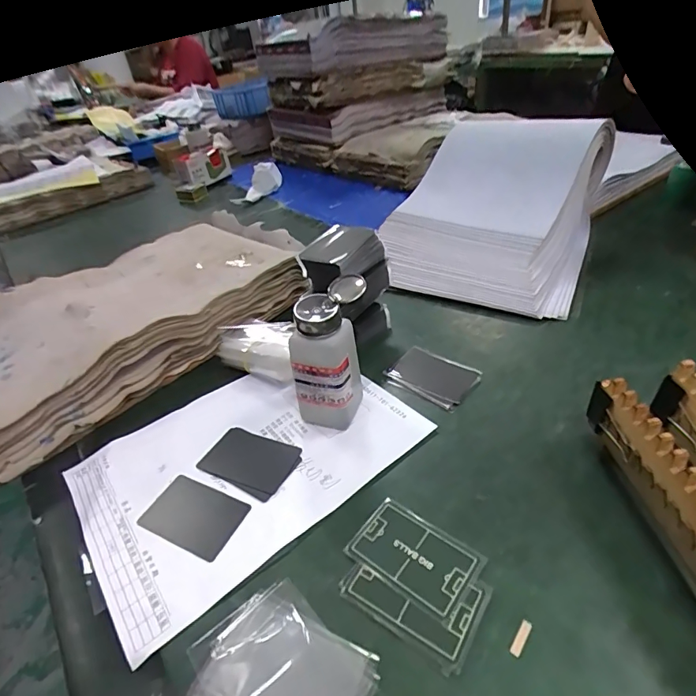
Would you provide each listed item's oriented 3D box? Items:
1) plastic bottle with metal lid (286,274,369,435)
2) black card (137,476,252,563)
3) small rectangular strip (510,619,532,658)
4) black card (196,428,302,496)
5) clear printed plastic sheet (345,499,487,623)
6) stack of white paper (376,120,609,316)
[{"bbox_3d":[-0.018,0.010,0.420,0.056,0.138,0.074,22,47,33],"label":"plastic bottle with metal lid"},{"bbox_3d":[-0.132,0.145,0.380,0.086,0.004,0.055,13,42,25],"label":"black card"},{"bbox_3d":[0.110,0.183,0.278,0.006,0.004,0.023,23,47,33],"label":"small rectangular strip"},{"bbox_3d":[-0.094,0.106,0.422,0.089,0.005,0.054,10,42,25],"label":"black card"},{"bbox_3d":[0.049,0.153,0.326,0.088,0.004,0.055,23,47,34],"label":"clear printed plastic sheet"},{"bbox_3d":[0.214,-0.219,0.661,0.290,0.158,0.345,12,42,24],"label":"stack of white paper"}]

